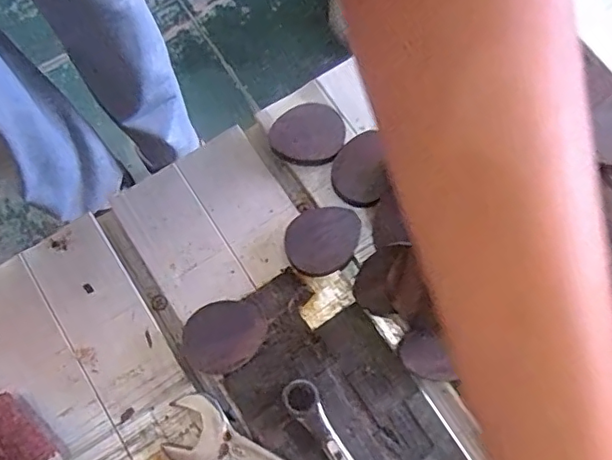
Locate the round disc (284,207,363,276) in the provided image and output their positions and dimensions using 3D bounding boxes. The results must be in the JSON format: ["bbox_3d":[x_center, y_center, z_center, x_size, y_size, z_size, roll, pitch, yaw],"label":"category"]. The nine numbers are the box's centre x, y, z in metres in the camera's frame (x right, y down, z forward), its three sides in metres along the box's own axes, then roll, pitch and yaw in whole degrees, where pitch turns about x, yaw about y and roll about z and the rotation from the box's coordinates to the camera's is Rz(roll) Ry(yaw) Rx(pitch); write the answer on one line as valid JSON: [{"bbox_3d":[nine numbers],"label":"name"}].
[{"bbox_3d":[0.009,0.007,0.318,0.041,0.004,0.037,1,86,10],"label":"round disc"}]

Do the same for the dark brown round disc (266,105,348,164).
[{"bbox_3d":[0.001,-0.056,0.335,0.043,0.011,0.034,8,73,3],"label":"dark brown round disc"}]

